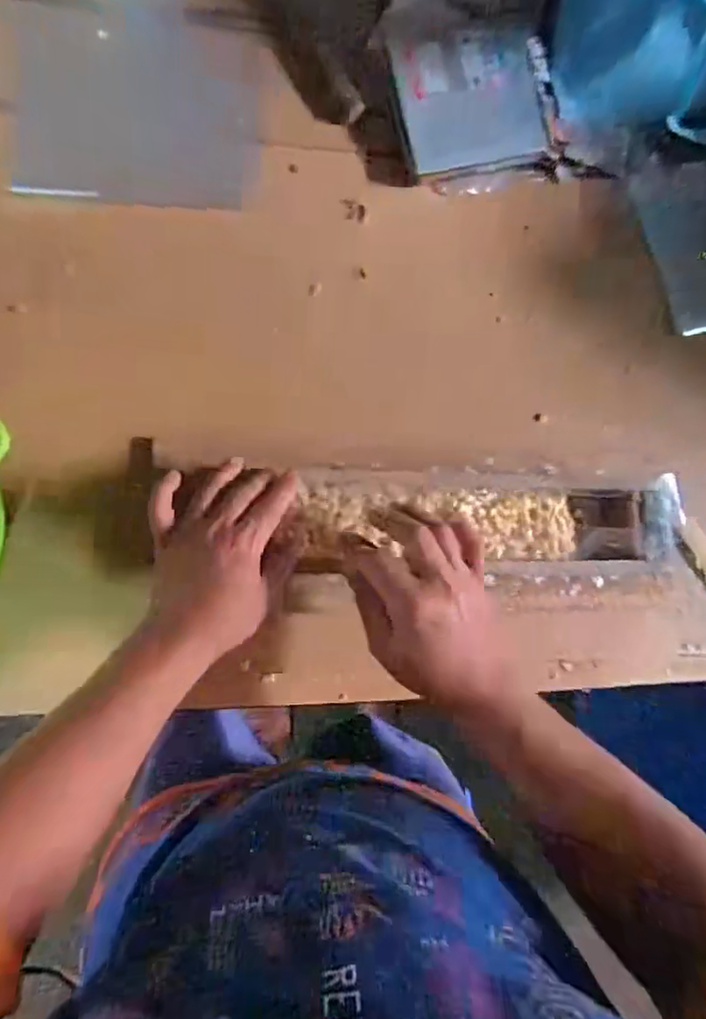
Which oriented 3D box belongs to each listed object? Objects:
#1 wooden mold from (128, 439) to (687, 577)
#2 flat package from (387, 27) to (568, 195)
[{"bbox_3d":[0.067,0.011,0.531,0.493,0.053,0.097,3,86,-13],"label":"wooden mold"},{"bbox_3d":[0.125,-0.400,0.598,0.164,0.026,0.146,-12,104,-7],"label":"flat package"}]

